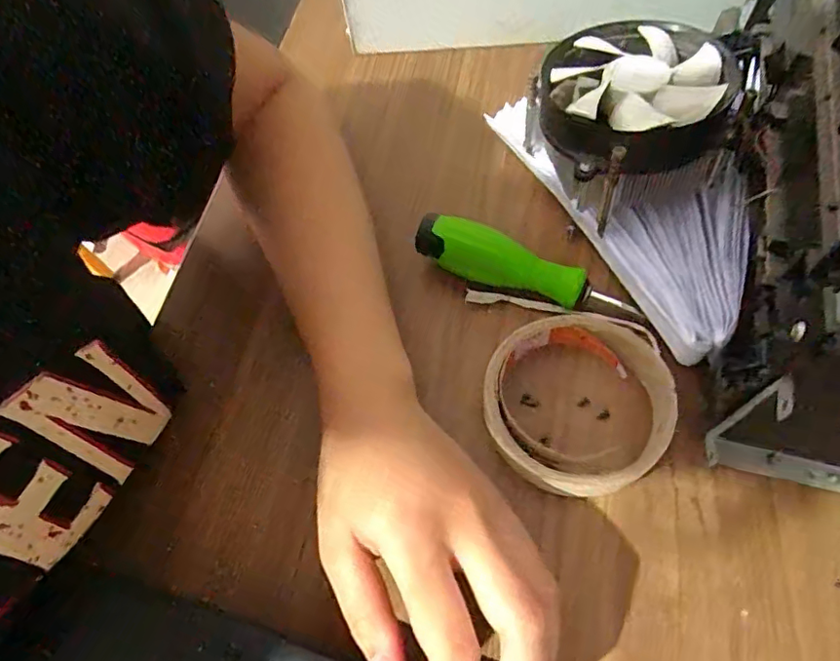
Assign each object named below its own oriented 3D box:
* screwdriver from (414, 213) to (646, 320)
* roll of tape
[{"bbox_3d":[0.060,-0.036,0.299,0.123,0.031,0.025,17,64,9],"label":"screwdriver"},{"bbox_3d":[0.074,0.024,0.269,0.092,0.020,0.109,3,63,2],"label":"roll of tape"}]

